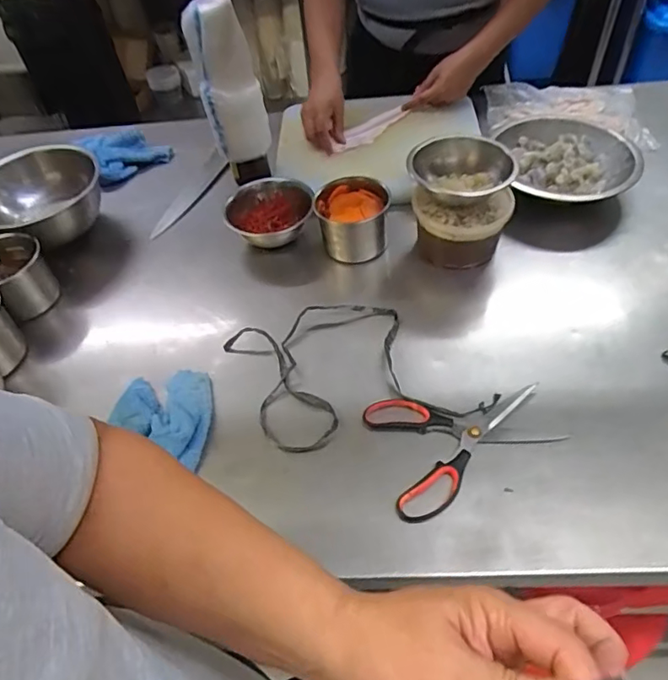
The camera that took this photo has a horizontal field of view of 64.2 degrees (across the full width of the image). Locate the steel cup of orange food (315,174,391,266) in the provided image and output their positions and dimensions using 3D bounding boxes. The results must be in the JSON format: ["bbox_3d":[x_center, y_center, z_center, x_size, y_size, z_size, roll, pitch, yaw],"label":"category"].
[{"bbox_3d":[0.030,-0.190,0.854,0.109,0.093,0.113,-3,50,3],"label":"steel cup of orange food"}]

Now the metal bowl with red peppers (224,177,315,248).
[{"bbox_3d":[-0.107,-0.207,0.909,0.142,0.072,0.136,-3,50,3],"label":"metal bowl with red peppers"}]

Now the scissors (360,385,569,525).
[{"bbox_3d":[0.160,0.116,0.638,0.216,0.010,0.151,-15,51,-7],"label":"scissors"}]

